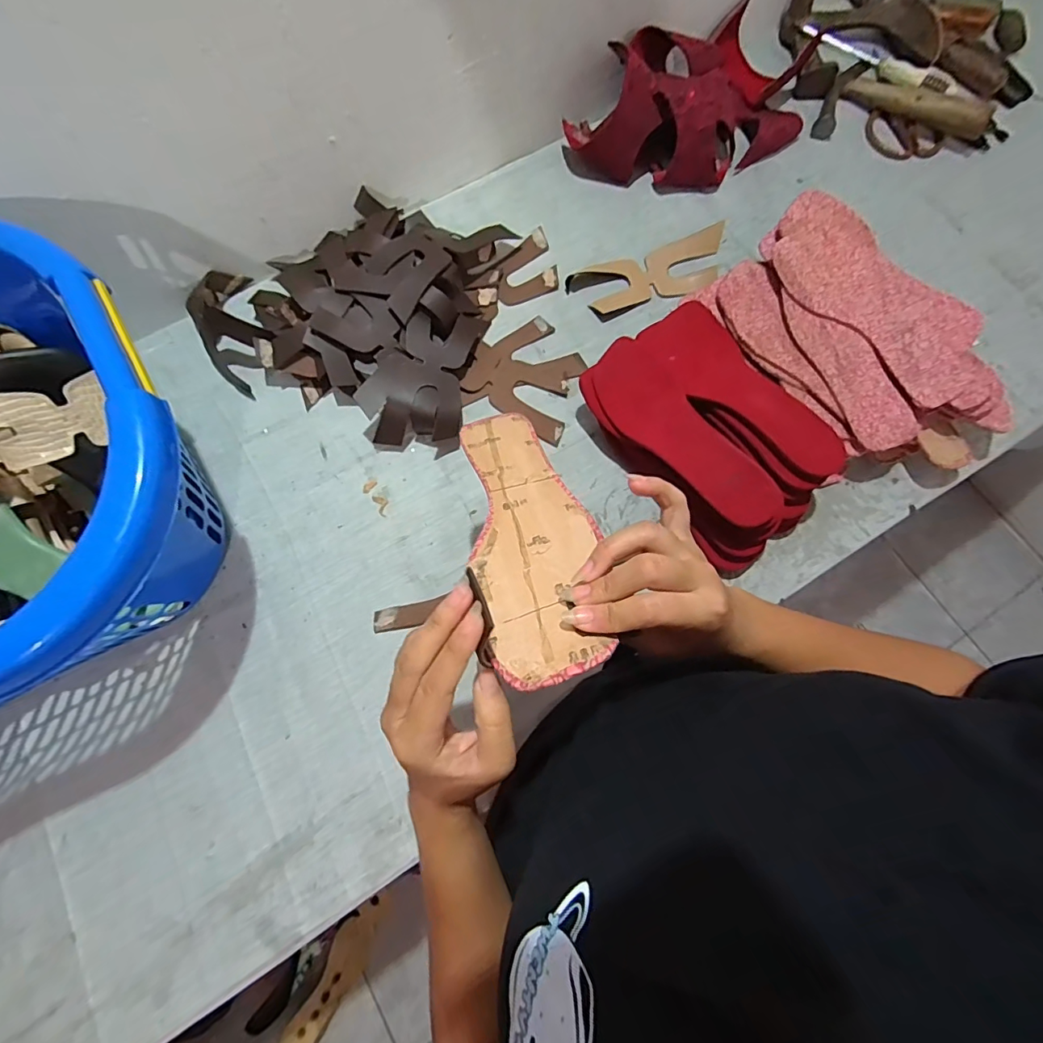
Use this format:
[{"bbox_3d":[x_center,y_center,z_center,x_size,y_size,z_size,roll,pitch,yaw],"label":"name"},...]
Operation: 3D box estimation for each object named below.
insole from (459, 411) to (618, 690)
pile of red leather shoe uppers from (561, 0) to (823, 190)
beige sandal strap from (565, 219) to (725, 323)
[{"bbox_3d":[0.003,-0.005,0.319,0.074,0.006,0.233,-10,44,-2],"label":"insole"},{"bbox_3d":[0.241,-0.564,0.666,0.337,0.104,0.187,-31,76,-8],"label":"pile of red leather shoe uppers"},{"bbox_3d":[0.168,-0.316,0.630,0.211,0.015,0.084,-18,73,-5],"label":"beige sandal strap"}]

